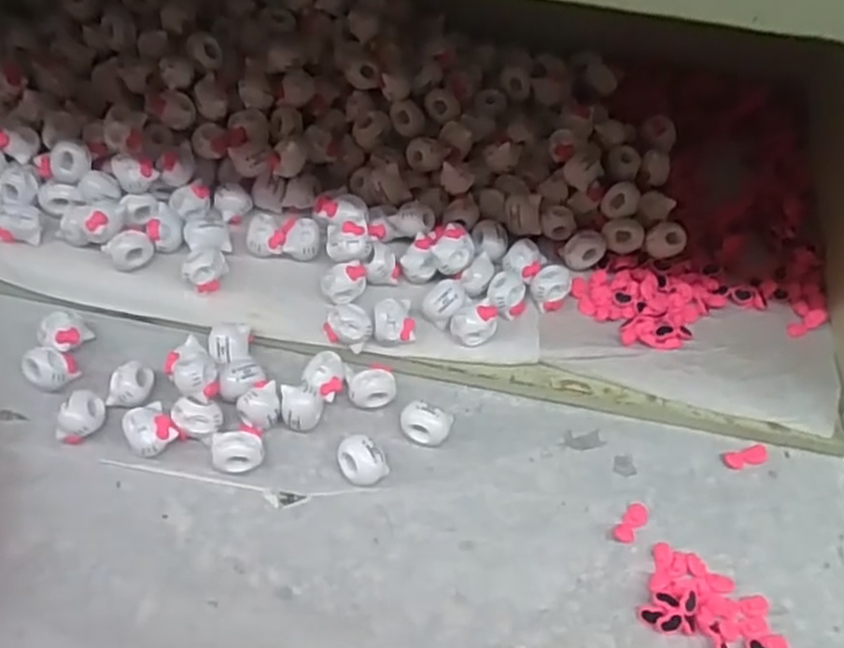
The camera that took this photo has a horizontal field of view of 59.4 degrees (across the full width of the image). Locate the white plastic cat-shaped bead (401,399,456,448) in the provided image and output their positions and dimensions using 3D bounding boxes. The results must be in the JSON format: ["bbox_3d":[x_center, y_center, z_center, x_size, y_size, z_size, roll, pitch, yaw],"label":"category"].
[{"bbox_3d":[0.003,0.053,0.388,0.028,0.019,0.020,-1,53,-6],"label":"white plastic cat-shaped bead"}]

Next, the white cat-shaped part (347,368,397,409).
[{"bbox_3d":[-0.026,0.036,0.399,0.024,0.018,0.018,-1,53,-6],"label":"white cat-shaped part"}]

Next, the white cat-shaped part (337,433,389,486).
[{"bbox_3d":[-0.029,0.070,0.373,0.024,0.019,0.021,-2,53,-7],"label":"white cat-shaped part"}]

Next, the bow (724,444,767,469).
[{"bbox_3d":[0.176,0.071,0.399,0.026,0.005,0.010,-8,54,-11],"label":"bow"}]

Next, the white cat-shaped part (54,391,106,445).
[{"bbox_3d":[-0.173,0.048,0.378,0.016,0.020,0.027,20,54,10],"label":"white cat-shaped part"}]

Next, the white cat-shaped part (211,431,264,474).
[{"bbox_3d":[-0.092,0.066,0.372,0.025,0.019,0.017,1,53,-4],"label":"white cat-shaped part"}]

